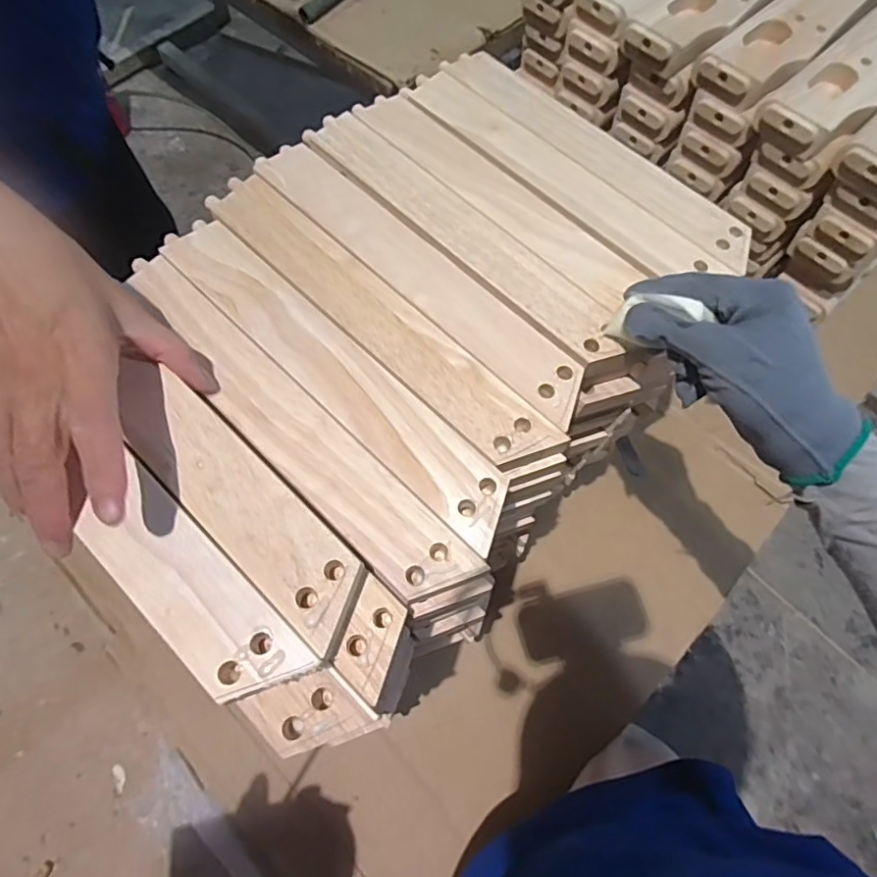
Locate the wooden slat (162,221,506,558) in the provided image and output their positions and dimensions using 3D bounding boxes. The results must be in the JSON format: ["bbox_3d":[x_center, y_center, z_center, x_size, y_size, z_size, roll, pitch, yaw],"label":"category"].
[{"bbox_3d":[-0.068,-0.046,0.353,0.286,0.011,0.041,42,72,15],"label":"wooden slat"}]

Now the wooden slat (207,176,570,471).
[{"bbox_3d":[-0.045,-0.082,0.372,0.291,0.011,0.046,42,72,15],"label":"wooden slat"}]

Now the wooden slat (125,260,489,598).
[{"bbox_3d":[-0.094,-0.014,0.339,0.288,0.010,0.045,43,72,15],"label":"wooden slat"}]

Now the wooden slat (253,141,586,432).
[{"bbox_3d":[-0.016,-0.115,0.383,0.285,0.011,0.042,43,72,15],"label":"wooden slat"}]

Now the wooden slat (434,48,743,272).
[{"bbox_3d":[0.118,-0.223,0.438,0.048,0.014,0.282,-41,74,-17],"label":"wooden slat"}]

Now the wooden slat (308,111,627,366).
[{"bbox_3d":[0.015,-0.150,0.401,0.046,0.013,0.278,-41,74,-17],"label":"wooden slat"}]

